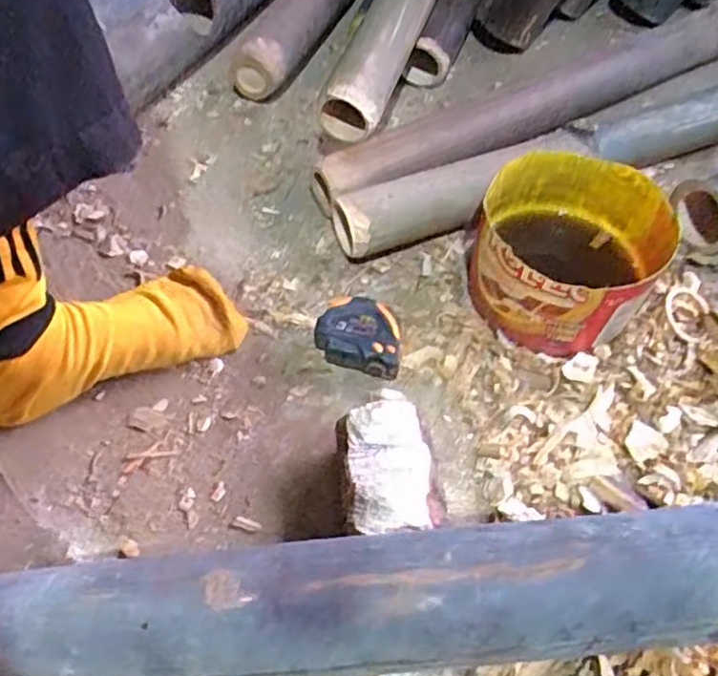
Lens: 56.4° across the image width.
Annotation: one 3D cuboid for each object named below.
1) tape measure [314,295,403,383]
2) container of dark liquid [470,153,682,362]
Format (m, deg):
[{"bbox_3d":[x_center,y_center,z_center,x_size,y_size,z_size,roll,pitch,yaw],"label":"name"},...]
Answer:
[{"bbox_3d":[0.002,-0.005,0.558,0.077,0.039,0.059,17,59,12],"label":"tape measure"},{"bbox_3d":[0.171,-0.069,0.561,0.146,0.093,0.140,-1,57,1],"label":"container of dark liquid"}]

